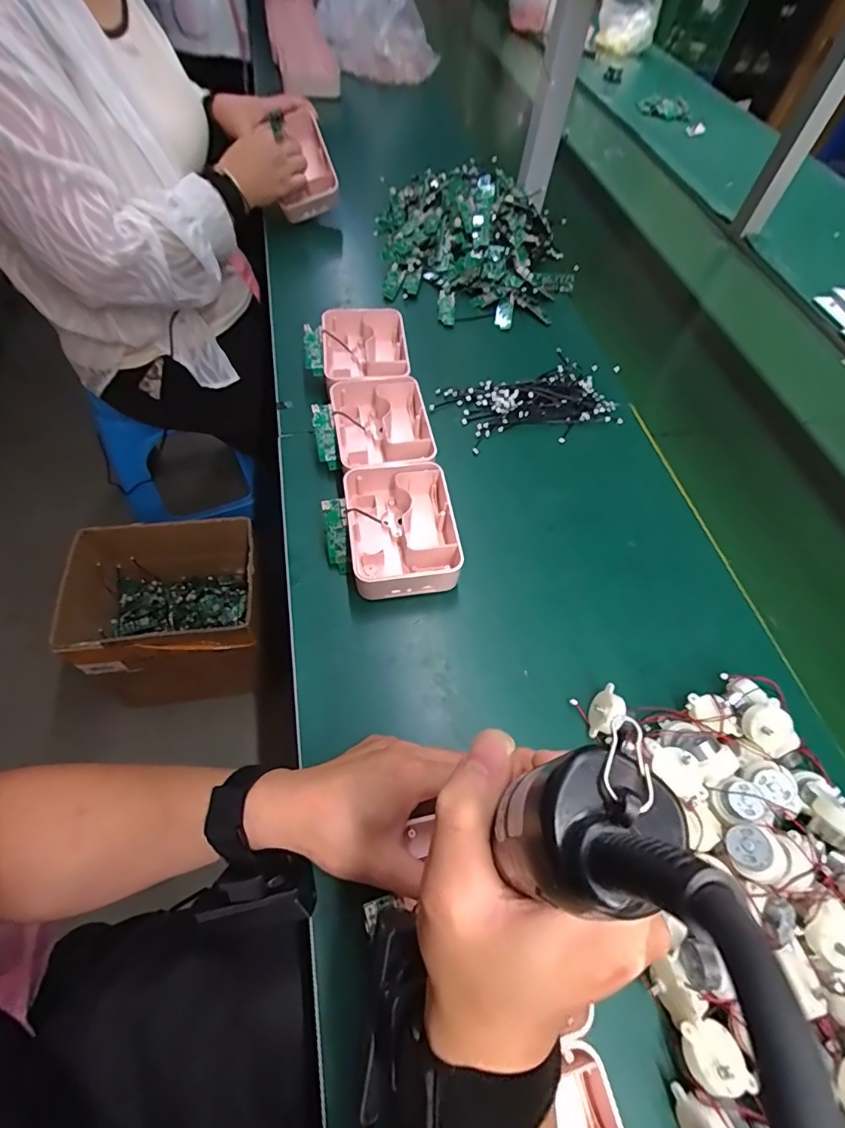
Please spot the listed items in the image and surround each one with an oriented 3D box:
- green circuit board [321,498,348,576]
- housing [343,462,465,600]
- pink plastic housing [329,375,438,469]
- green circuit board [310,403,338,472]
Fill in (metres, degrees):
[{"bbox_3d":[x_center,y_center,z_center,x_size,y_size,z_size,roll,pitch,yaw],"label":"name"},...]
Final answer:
[{"bbox_3d":[-0.081,-0.026,0.464,0.024,0.004,0.071,-5,99,9],"label":"green circuit board"},{"bbox_3d":[-0.021,-0.035,0.473,0.100,0.048,0.131,-7,60,-10],"label":"housing"},{"bbox_3d":[-0.046,-0.151,0.541,0.100,0.043,0.132,-8,60,-11],"label":"pink plastic housing"},{"bbox_3d":[-0.104,-0.136,0.523,0.021,0.008,0.070,-11,90,-10],"label":"green circuit board"}]

